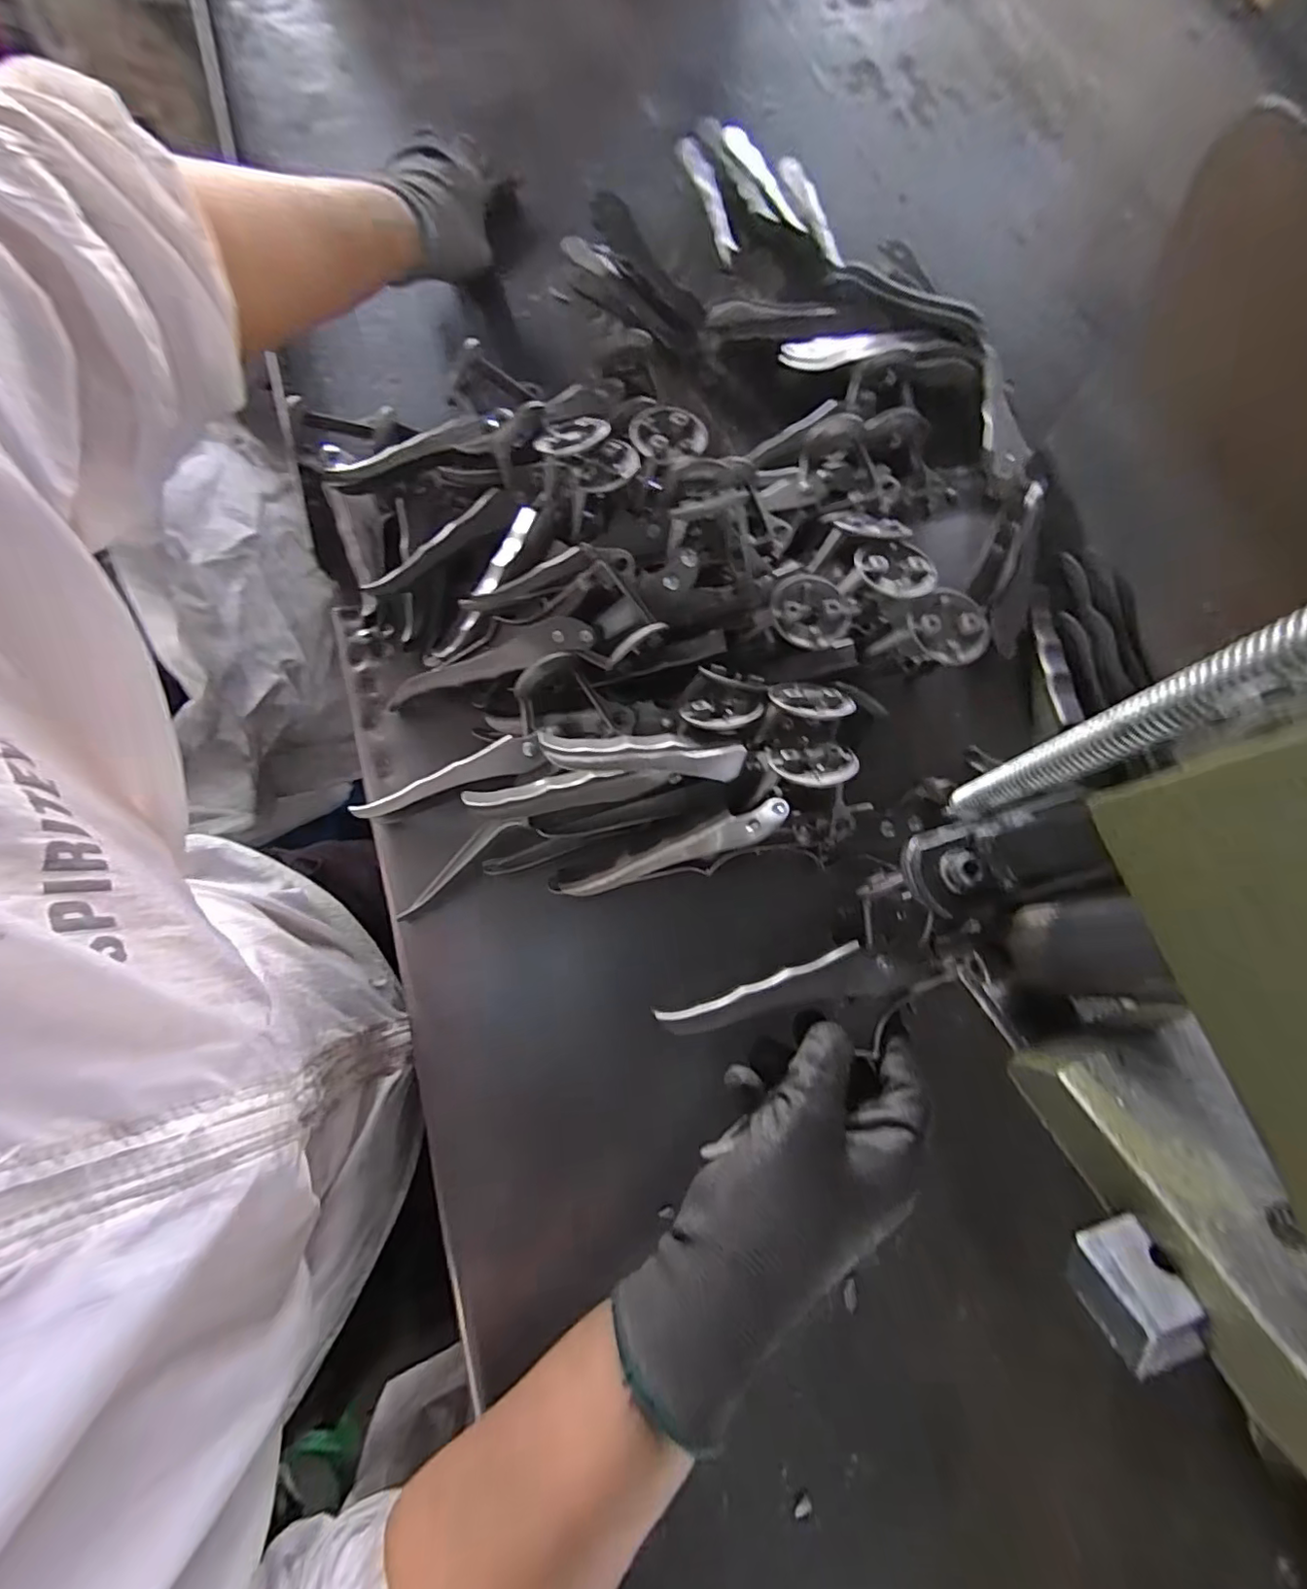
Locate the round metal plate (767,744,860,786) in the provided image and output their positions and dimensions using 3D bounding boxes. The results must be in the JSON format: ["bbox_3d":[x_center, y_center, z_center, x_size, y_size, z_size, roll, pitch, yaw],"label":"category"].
[{"bbox_3d":[0.084,-0.016,0.310,0.042,0.012,0.035,20,54,20],"label":"round metal plate"}]

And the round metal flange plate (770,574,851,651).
[{"bbox_3d":[0.089,-0.104,0.335,0.044,0.011,0.044,0,77,-2],"label":"round metal flange plate"}]

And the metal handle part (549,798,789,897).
[{"bbox_3d":[0.007,0.033,0.331,0.137,0.019,0.018,-19,76,8],"label":"metal handle part"}]

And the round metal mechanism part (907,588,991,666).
[{"bbox_3d":[0.167,-0.094,0.331,0.043,0.009,0.044,0,77,-2],"label":"round metal mechanism part"}]

